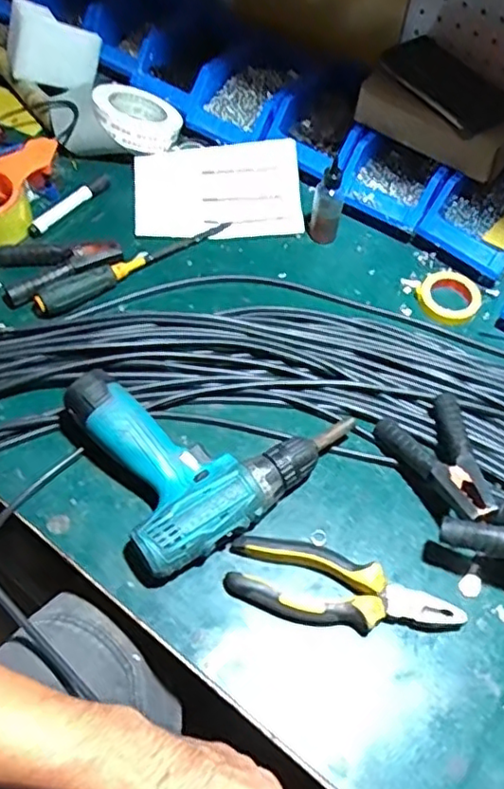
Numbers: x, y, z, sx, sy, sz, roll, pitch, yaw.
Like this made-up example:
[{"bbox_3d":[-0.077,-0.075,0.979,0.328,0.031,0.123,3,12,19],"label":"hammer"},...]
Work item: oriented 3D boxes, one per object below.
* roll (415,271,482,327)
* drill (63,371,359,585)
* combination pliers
[{"bbox_3d":[0.229,-0.114,0.728,0.070,0.012,0.074,2,57,-3],"label":"roll"},{"bbox_3d":[-0.029,0.036,0.588,0.232,0.089,0.188,-24,61,-19],"label":"drill"},{"bbox_3d":[0.080,0.166,0.541,0.196,0.033,0.069,10,57,2],"label":"combination pliers"}]

